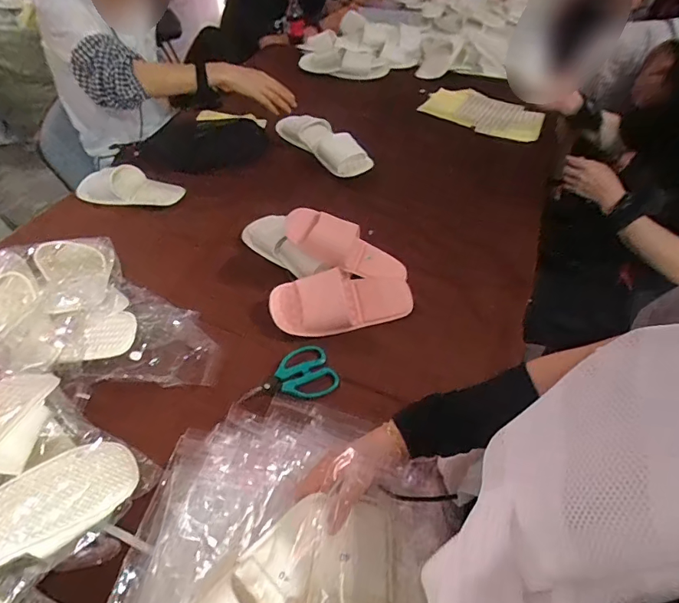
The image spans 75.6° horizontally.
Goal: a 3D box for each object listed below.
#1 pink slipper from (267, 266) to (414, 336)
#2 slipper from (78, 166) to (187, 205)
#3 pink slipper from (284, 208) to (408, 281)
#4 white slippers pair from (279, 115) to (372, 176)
[{"bbox_3d":[0.010,0.001,0.740,0.242,0.027,0.103,-5,77,-11],"label":"pink slipper"},{"bbox_3d":[-0.450,-0.246,0.943,0.218,0.067,0.079,-13,51,-12],"label":"slipper"},{"bbox_3d":[0.014,-0.097,0.766,0.230,0.054,0.080,24,49,-11],"label":"pink slipper"},{"bbox_3d":[-0.039,-0.384,1.057,0.086,0.060,0.297,-29,56,-23],"label":"white slippers pair"}]

